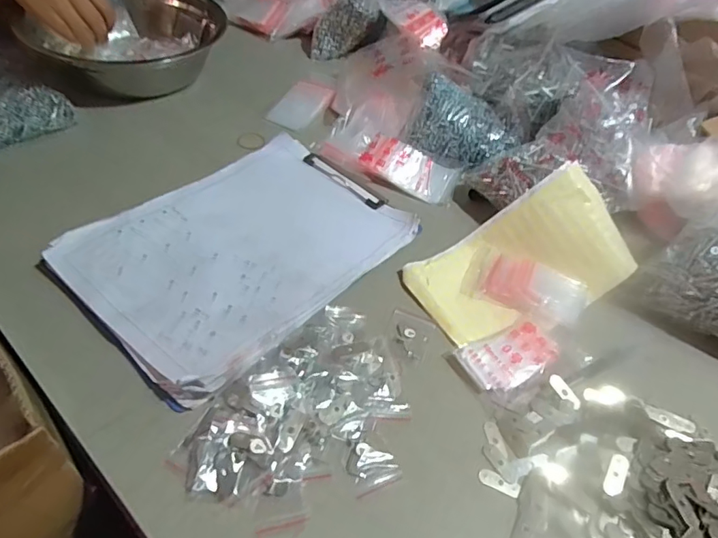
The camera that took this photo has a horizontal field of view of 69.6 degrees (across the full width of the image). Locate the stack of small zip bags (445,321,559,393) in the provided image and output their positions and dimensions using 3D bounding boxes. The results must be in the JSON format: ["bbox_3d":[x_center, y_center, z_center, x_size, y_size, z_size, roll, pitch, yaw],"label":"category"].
[{"bbox_3d":[0.130,0.077,0.452,0.088,0.013,0.050,-16,52,-22],"label":"stack of small zip bags"}]

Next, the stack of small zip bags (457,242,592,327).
[{"bbox_3d":[0.164,0.017,0.508,0.115,0.019,0.064,25,49,13],"label":"stack of small zip bags"}]

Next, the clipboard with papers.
[{"bbox_3d":[-0.111,-0.027,0.505,0.215,0.019,0.300,36,51,21],"label":"clipboard with papers"}]

